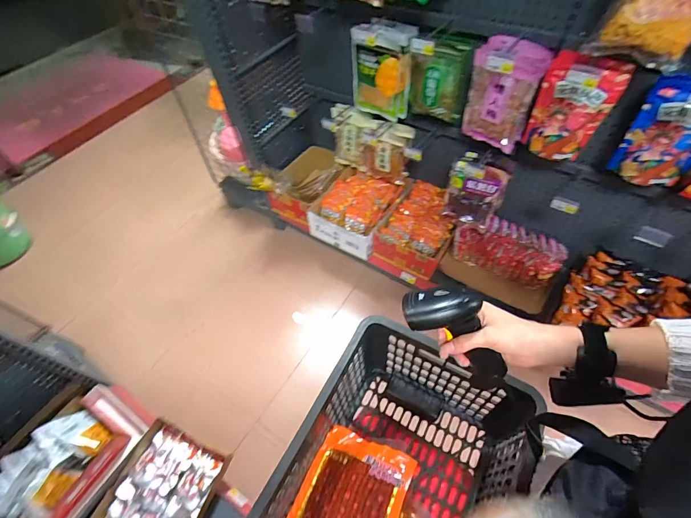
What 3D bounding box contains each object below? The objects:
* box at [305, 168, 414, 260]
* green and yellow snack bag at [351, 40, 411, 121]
[{"bbox_3d":[0.052,-0.215,1.485,0.301,0.147,0.353,25,60,21],"label":"box"},{"bbox_3d":[0.109,-0.549,1.097,0.189,0.220,0.053,20,59,18],"label":"green and yellow snack bag"}]

